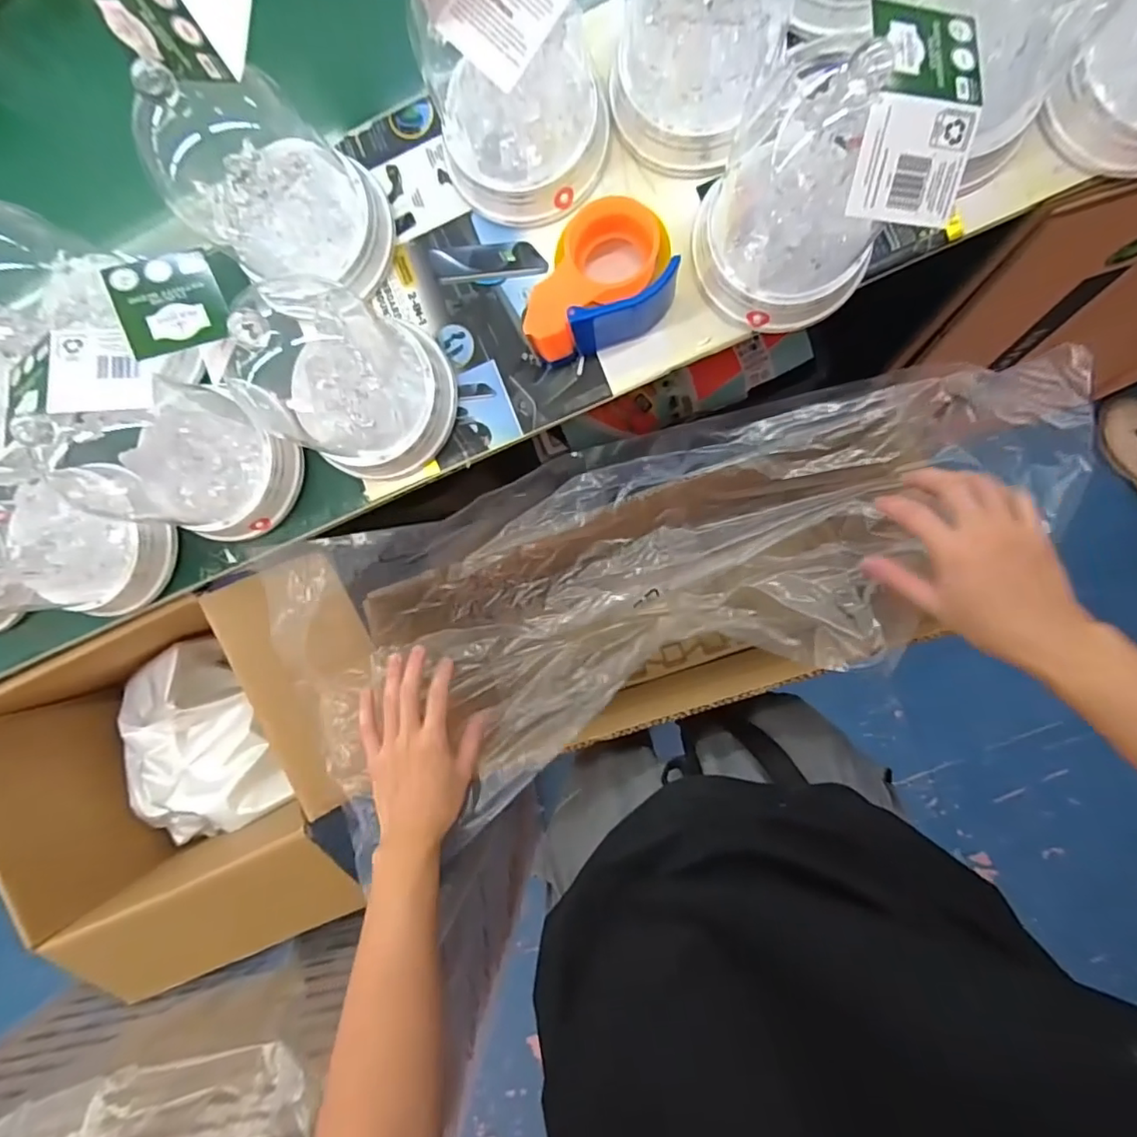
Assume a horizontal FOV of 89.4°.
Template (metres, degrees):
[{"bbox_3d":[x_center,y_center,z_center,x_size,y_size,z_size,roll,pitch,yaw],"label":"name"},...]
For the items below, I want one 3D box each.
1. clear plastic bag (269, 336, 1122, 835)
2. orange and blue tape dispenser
[{"bbox_3d":[0.074,0.012,0.546,0.689,0.120,0.263,-22,90,9],"label":"clear plastic bag"},{"bbox_3d":[0.020,-0.257,0.515,0.141,0.073,0.101,-24,90,6],"label":"orange and blue tape dispenser"}]

